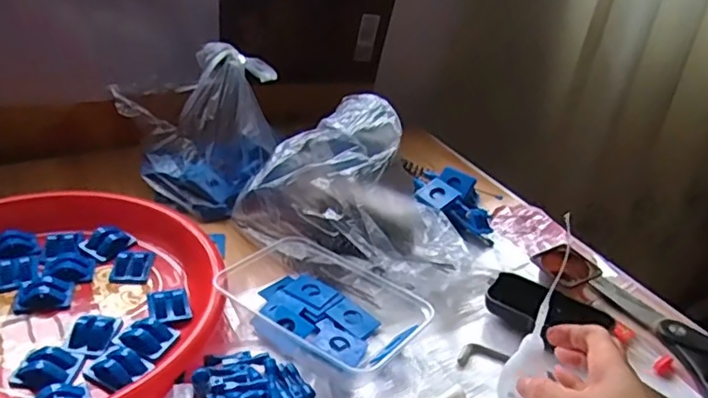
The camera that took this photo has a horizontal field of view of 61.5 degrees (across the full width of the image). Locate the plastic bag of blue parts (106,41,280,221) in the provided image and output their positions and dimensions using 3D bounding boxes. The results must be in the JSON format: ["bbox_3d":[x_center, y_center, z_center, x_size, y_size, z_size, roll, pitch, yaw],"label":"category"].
[{"bbox_3d":[-0.165,-0.078,0.650,0.172,0.148,0.120,-6,34,-19],"label":"plastic bag of blue parts"}]

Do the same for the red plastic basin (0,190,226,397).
[{"bbox_3d":[-0.262,0.091,0.488,0.286,0.042,0.289,5,32,-3],"label":"red plastic basin"}]

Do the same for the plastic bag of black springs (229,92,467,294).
[{"bbox_3d":[0.007,-0.013,0.591,0.221,0.129,0.125,23,35,24],"label":"plastic bag of black springs"}]

